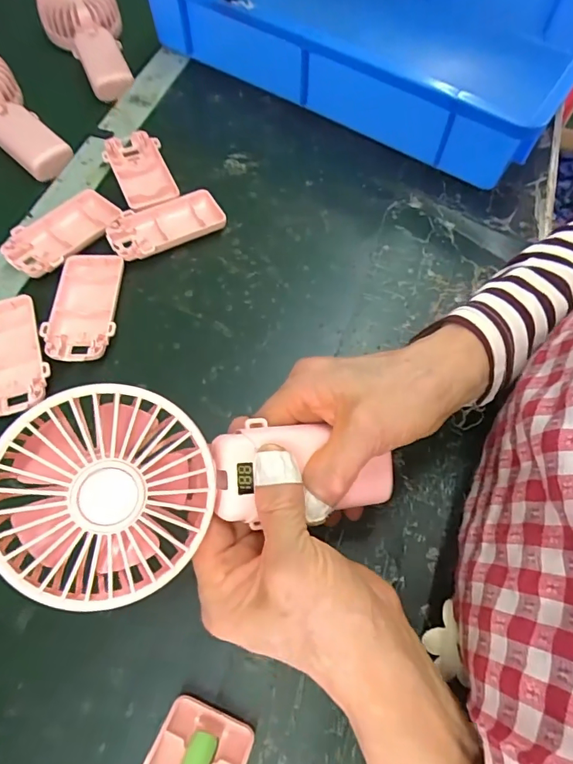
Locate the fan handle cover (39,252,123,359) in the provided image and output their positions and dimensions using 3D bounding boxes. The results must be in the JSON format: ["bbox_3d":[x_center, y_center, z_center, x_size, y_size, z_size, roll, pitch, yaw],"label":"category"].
[{"bbox_3d":[-0.155,-0.058,0.363,0.050,0.014,0.095,-4,64,-4],"label":"fan handle cover"}]

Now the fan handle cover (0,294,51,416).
[{"bbox_3d":[-0.201,-0.020,0.342,0.050,0.012,0.096,-17,65,-10],"label":"fan handle cover"}]

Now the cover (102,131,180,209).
[{"bbox_3d":[-0.134,-0.196,0.435,0.049,0.012,0.092,-24,67,-13],"label":"cover"}]

